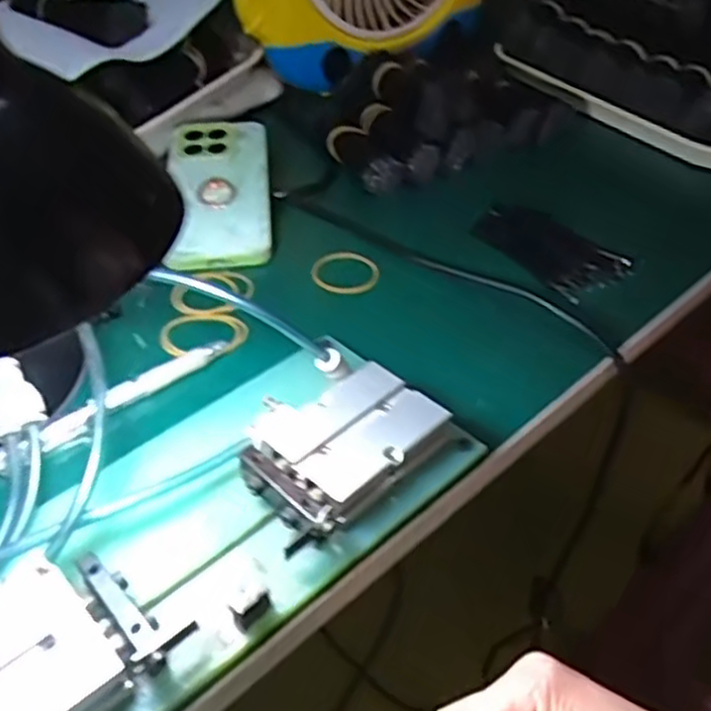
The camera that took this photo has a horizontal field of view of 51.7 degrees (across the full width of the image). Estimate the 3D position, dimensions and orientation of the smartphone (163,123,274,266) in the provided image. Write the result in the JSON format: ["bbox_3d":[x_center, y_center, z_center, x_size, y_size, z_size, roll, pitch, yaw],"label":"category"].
[{"bbox_3d":[-0.099,-0.123,0.535,0.072,0.010,0.155,-5,52,-4],"label":"smartphone"}]

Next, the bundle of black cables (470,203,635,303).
[{"bbox_3d":[0.130,-0.079,0.505,0.065,0.007,0.110,-29,51,-27],"label":"bundle of black cables"}]

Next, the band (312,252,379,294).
[{"bbox_3d":[-0.007,-0.056,0.492,0.045,0.008,0.044,0,44,0],"label":"band"}]

